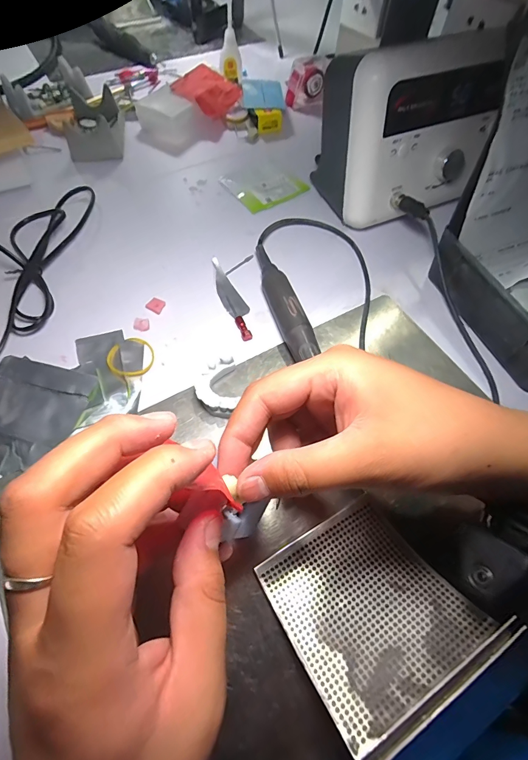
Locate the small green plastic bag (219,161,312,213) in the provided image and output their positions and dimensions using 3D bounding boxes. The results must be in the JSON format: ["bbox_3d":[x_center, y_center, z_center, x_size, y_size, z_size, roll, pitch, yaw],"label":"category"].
[{"bbox_3d":[-0.003,-0.251,0.465,0.085,0.008,0.092,-34,68,-19],"label":"small green plastic bag"}]

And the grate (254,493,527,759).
[{"bbox_3d":[0.062,0.131,0.217,0.099,0.062,0.095,-27,66,-17],"label":"grate"}]

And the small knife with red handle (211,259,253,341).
[{"bbox_3d":[-0.032,-0.084,0.364,0.022,0.007,0.103,-22,65,-14],"label":"small knife with red handle"}]

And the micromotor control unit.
[{"bbox_3d":[0.152,-0.259,0.389,0.154,0.153,0.129,-28,66,-17],"label":"micromotor control unit"}]

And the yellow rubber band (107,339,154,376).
[{"bbox_3d":[-0.120,-0.021,0.326,0.040,0.005,0.041,1,61,-2],"label":"yellow rubber band"}]

